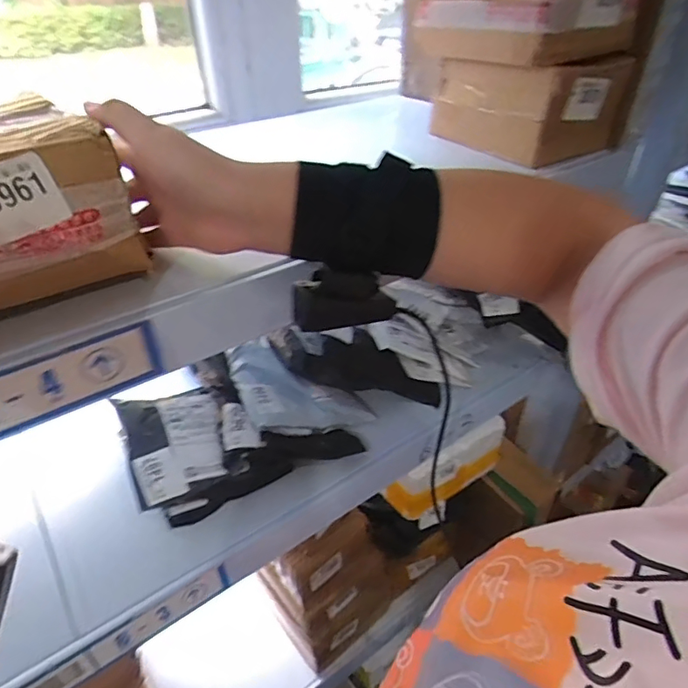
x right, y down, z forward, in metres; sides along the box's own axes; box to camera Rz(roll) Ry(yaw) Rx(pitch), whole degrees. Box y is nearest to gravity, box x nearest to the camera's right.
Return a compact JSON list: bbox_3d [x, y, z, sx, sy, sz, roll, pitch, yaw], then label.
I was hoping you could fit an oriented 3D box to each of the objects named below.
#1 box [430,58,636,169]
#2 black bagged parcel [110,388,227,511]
[{"bbox_3d":[0.208,-0.273,0.576,0.126,0.094,0.169,-19,41,-23],"label":"box"},{"bbox_3d":[-0.186,0.100,0.568,0.106,0.037,0.145,-18,41,-23],"label":"black bagged parcel"}]

